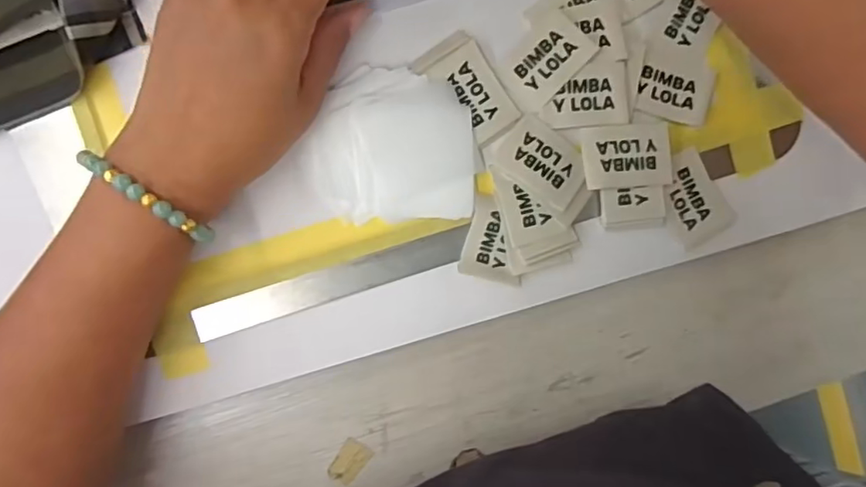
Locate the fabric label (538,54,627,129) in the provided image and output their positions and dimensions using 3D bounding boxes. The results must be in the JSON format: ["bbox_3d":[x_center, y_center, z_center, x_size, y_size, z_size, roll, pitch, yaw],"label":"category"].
[{"bbox_3d":[0.084,-0.082,0.301,0.046,0.004,0.036,-4,93,-6],"label":"fabric label"}]

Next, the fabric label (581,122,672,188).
[{"bbox_3d":[0.108,-0.048,0.303,0.051,0.005,0.035,-6,94,-5],"label":"fabric label"}]

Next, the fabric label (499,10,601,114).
[{"bbox_3d":[0.062,-0.099,0.301,0.050,0.004,0.031,-44,89,4],"label":"fabric label"}]

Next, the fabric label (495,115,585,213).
[{"bbox_3d":[0.060,-0.044,0.298,0.047,0.007,0.036,36,89,-6],"label":"fabric label"}]

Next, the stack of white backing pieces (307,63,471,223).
[{"bbox_3d":[-0.021,-0.052,0.295,0.083,0.006,0.079,-4,93,-5],"label":"stack of white backing pieces"}]

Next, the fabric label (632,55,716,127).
[{"bbox_3d":[0.135,-0.085,0.308,0.040,0.004,0.032,14,85,1],"label":"fabric label"}]

